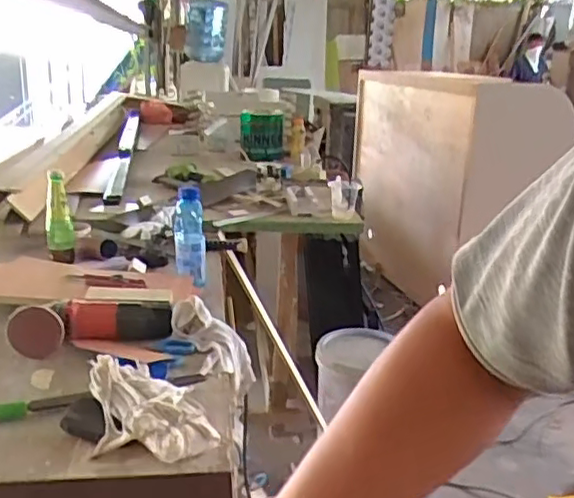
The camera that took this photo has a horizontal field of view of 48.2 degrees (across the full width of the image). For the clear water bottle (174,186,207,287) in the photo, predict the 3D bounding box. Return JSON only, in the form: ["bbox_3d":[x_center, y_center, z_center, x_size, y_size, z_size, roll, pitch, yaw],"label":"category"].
[{"bbox_3d":[-0.195,-0.025,1.295,0.064,0.188,0.072,0,18,-9],"label":"clear water bottle"}]

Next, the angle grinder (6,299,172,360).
[{"bbox_3d":[-0.328,0.124,1.078,0.256,0.072,0.077,-4,19,-18],"label":"angle grinder"}]

